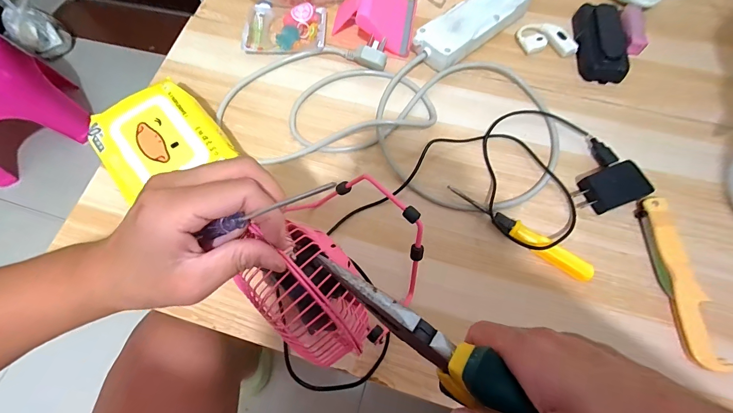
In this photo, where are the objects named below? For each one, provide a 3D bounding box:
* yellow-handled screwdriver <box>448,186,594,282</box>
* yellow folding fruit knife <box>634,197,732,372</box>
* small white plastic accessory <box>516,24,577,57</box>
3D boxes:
[{"bbox_3d":[0.147,0.024,0.332,0.149,0.018,0.017,34,74,13],"label":"yellow-handled screwdriver"},{"bbox_3d":[0.287,0.065,0.314,0.027,0.016,0.153,-4,69,0],"label":"yellow folding fruit knife"},{"bbox_3d":[0.221,-0.207,0.418,0.067,0.012,0.045,7,70,4],"label":"small white plastic accessory"}]

